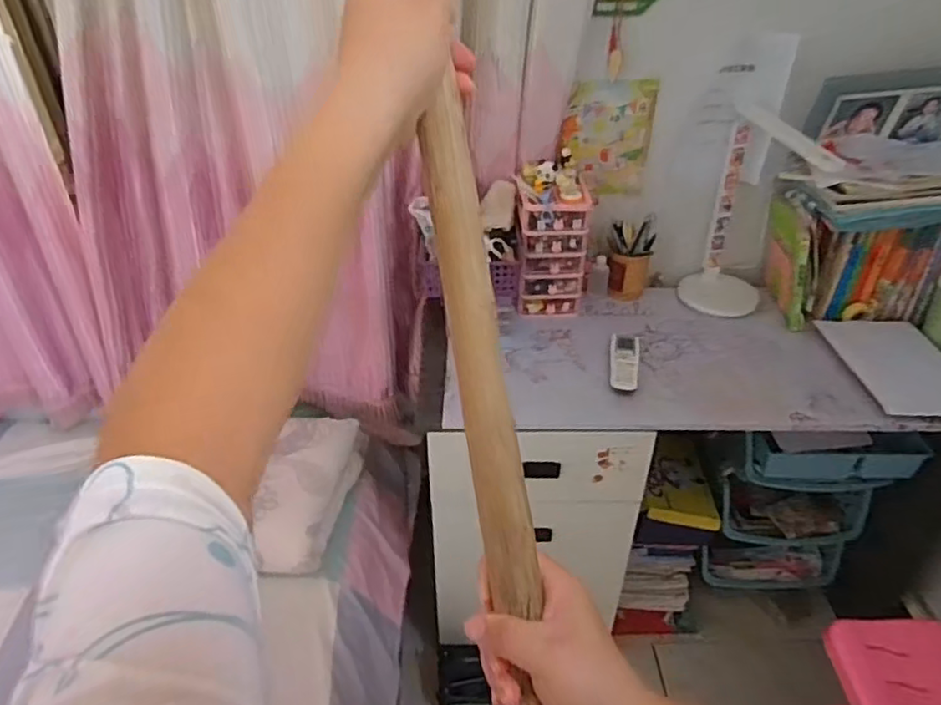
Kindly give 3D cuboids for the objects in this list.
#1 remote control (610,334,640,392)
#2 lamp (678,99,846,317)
[{"bbox_3d":[0.311,0.019,1.288,0.059,0.020,0.177,6,37,8],"label":"remote control"},{"bbox_3d":[0.577,-0.257,1.325,0.207,0.406,0.315,11,38,14],"label":"lamp"}]

